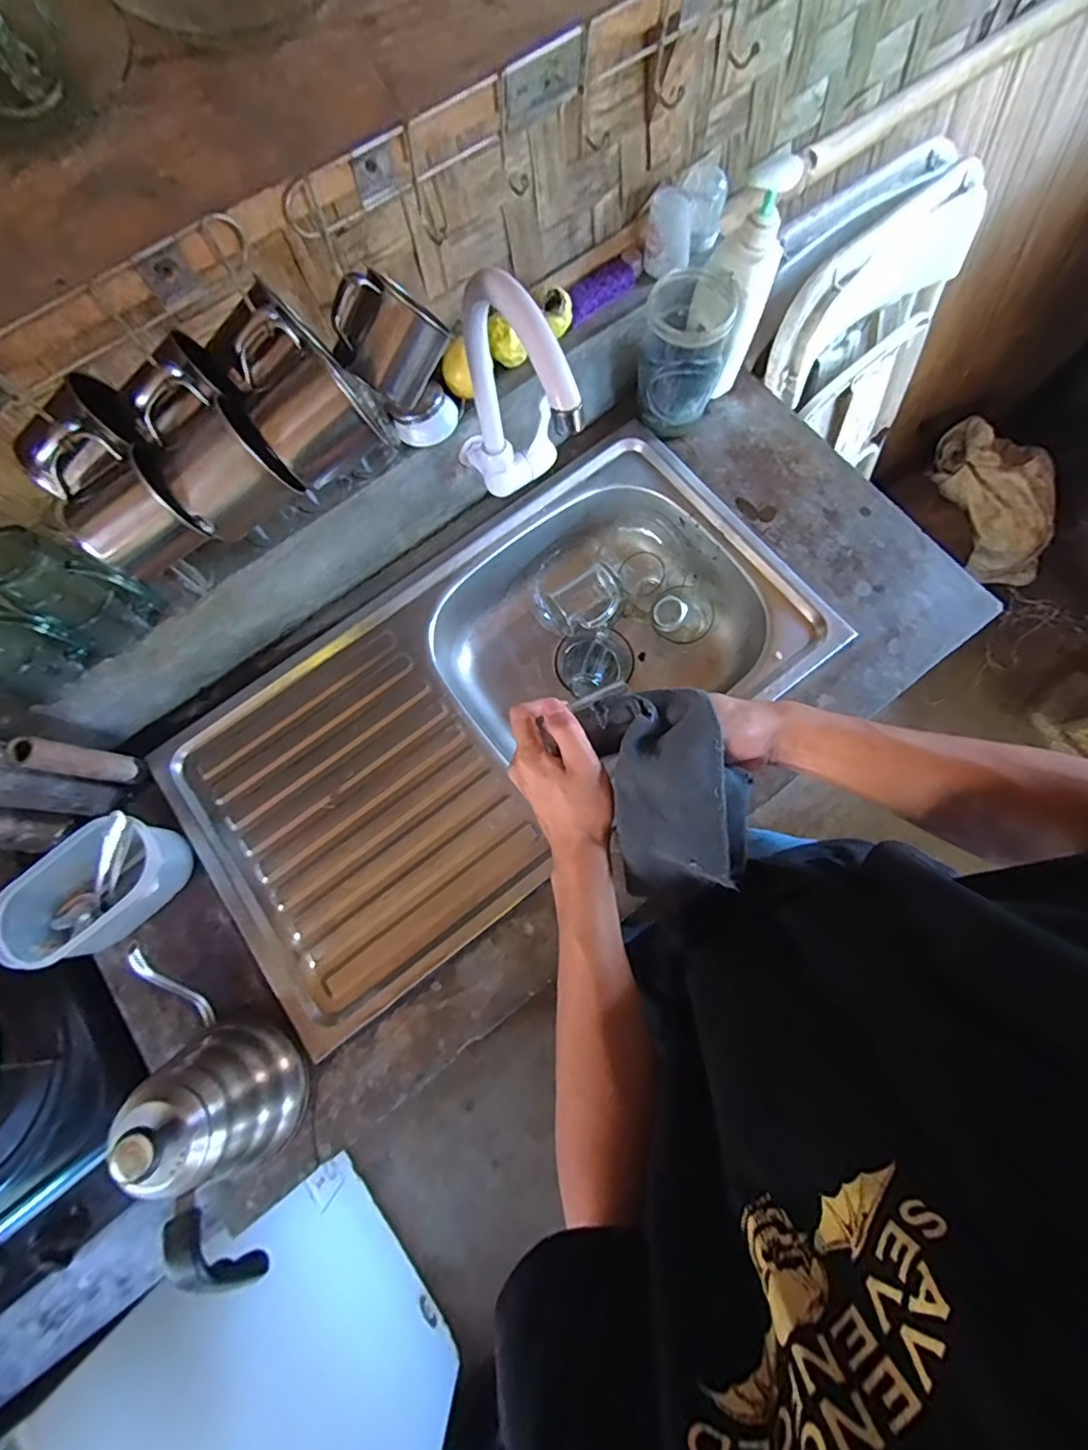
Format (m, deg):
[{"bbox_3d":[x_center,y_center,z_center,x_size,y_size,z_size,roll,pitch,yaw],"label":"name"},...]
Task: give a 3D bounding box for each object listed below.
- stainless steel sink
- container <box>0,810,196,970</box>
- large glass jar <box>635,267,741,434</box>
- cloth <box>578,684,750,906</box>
[{"bbox_3d":[-0.054,-0.021,0.739,0.738,0.150,0.392,-38,78,-7],"label":"stainless steel sink"},{"bbox_3d":[-0.472,0.171,0.603,0.161,0.085,0.094,-41,78,-8],"label":"container"},{"bbox_3d":[0.171,-0.453,0.696,0.093,0.151,0.109,17,77,6],"label":"large glass jar"},{"bbox_3d":[0.100,0.046,0.429,0.105,0.050,0.154,-14,76,-1],"label":"cloth"}]

